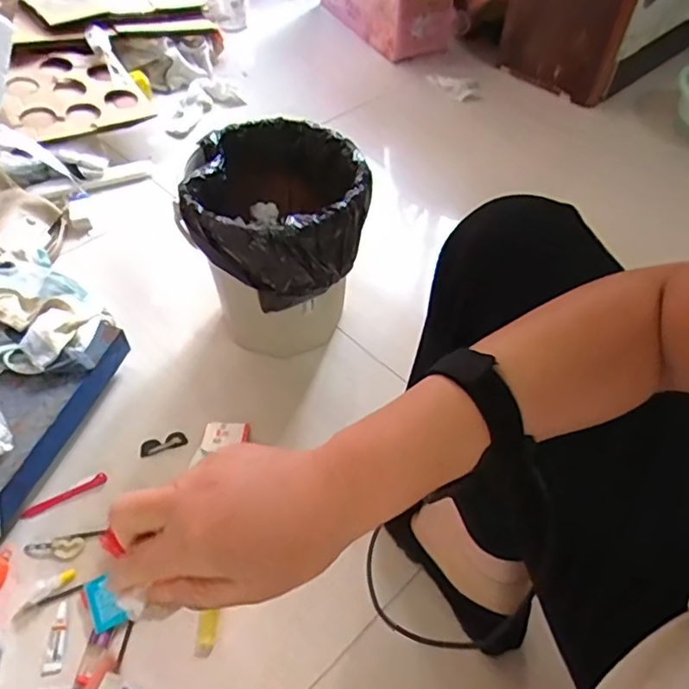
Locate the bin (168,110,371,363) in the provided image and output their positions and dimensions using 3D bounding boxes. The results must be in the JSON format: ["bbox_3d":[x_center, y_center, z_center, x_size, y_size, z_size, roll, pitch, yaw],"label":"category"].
[{"bbox_3d":[-0.088,-0.130,0.836,0.225,0.274,0.231,1,51,-1],"label":"bin"}]

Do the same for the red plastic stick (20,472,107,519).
[{"bbox_3d":[-0.359,0.195,0.749,0.105,0.007,0.015,-25,56,-20],"label":"red plastic stick"}]

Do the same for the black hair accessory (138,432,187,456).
[{"bbox_3d":[-0.249,0.136,0.802,0.063,0.006,0.025,-15,53,-13],"label":"black hair accessory"}]

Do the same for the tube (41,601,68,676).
[{"bbox_3d":[-0.318,0.324,0.644,0.021,0.006,0.071,-4,51,-5],"label":"tube"}]

